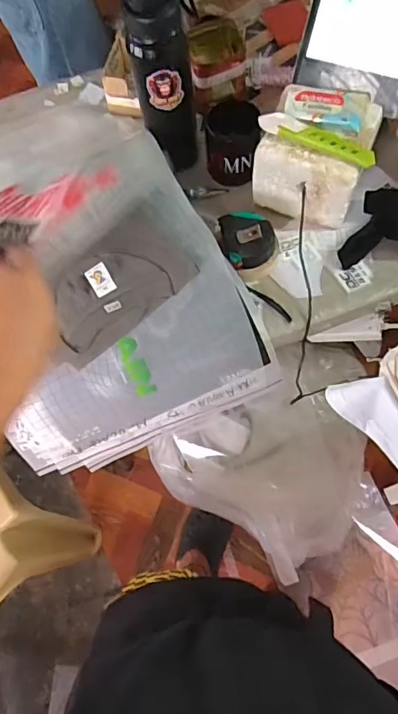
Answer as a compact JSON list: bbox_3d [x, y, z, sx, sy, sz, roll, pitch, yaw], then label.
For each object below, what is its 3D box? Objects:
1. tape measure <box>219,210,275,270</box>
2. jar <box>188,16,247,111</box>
[{"bbox_3d":[0.069,-0.167,0.688,0.073,0.040,0.071,-12,69,-3],"label":"tape measure"},{"bbox_3d":[0.030,-0.467,0.790,0.085,0.080,0.094,-5,69,-1],"label":"jar"}]

